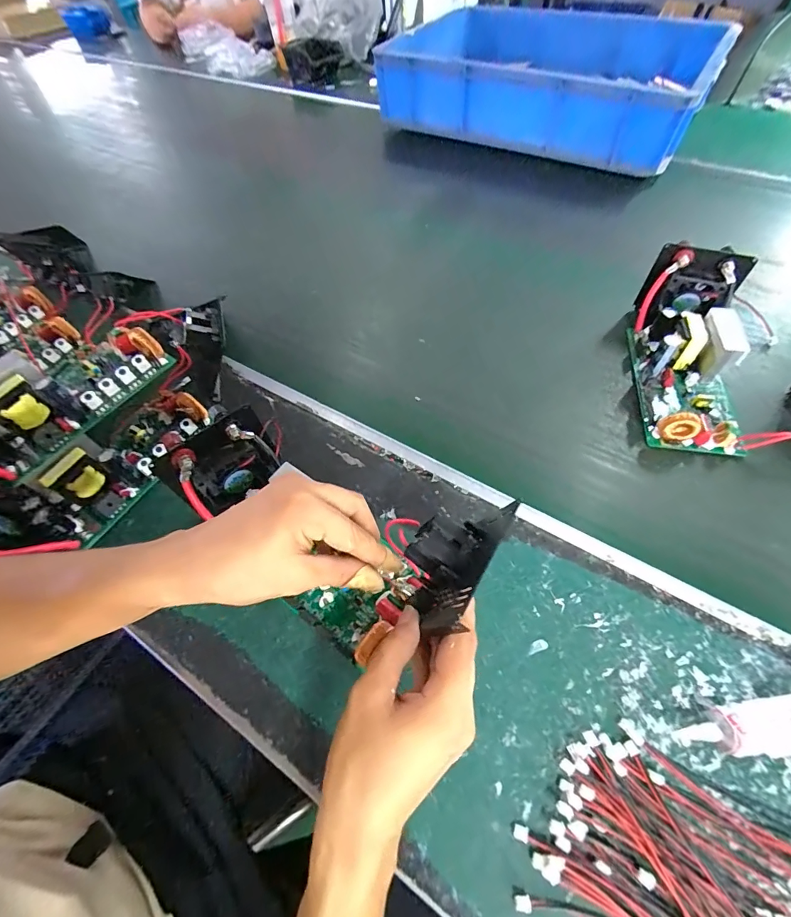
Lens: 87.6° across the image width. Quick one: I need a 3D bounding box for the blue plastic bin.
[{"bbox_3d":[0.298,-0.742,0.830,0.571,0.144,0.398,24,61,19],"label":"blue plastic bin"}]

